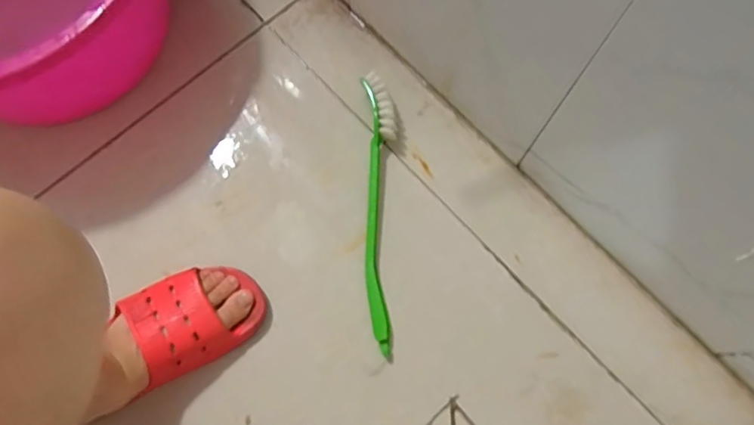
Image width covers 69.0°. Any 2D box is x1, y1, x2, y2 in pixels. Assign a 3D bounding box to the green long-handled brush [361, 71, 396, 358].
[{"bbox_3d":[0.007,-0.003,0.638,0.046,0.040,0.332,-2,75,0],"label":"green long-handled brush"}]

